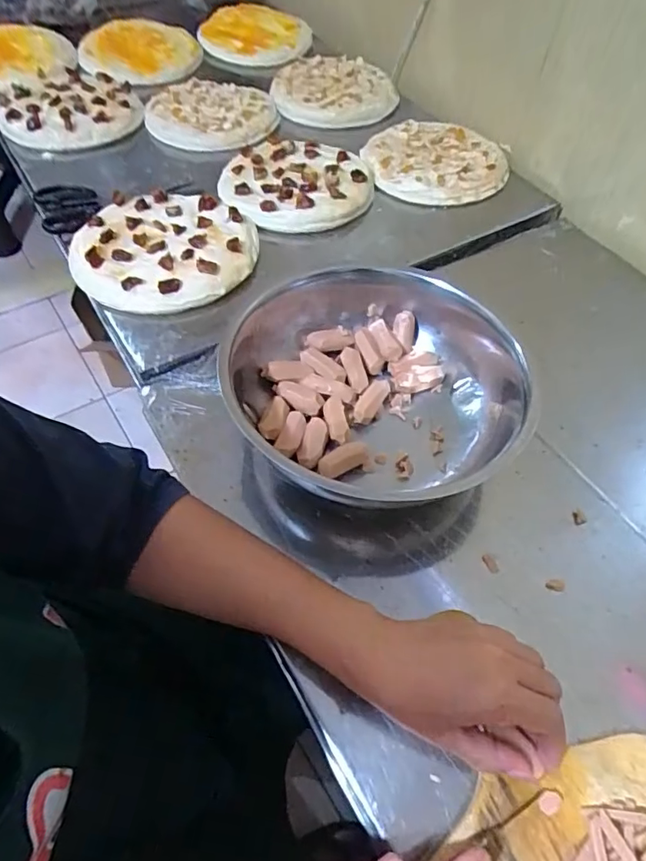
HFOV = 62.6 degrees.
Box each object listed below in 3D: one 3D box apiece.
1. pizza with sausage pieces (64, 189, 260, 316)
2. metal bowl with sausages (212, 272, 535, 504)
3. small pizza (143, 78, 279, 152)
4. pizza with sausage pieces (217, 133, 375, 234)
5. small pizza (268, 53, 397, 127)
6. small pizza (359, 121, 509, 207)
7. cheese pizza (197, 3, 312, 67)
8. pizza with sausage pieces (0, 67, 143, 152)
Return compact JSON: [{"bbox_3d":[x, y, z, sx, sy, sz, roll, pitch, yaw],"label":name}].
[{"bbox_3d":[-0.174,-0.209,0.603,0.188,0.027,0.192,1,54,-2],"label":"pizza with sausage pieces"},{"bbox_3d":[0.034,-0.054,0.484,0.245,0.082,0.254,1,54,-2],"label":"metal bowl with sausages"},{"bbox_3d":[-0.164,-0.487,0.825,0.223,0.037,0.179,32,59,18],"label":"small pizza"},{"bbox_3d":[-0.035,-0.325,0.693,0.192,0.028,0.178,1,54,-2],"label":"pizza with sausage pieces"},{"bbox_3d":[0.015,-0.566,0.875,0.193,0.033,0.208,1,54,-2],"label":"small pizza"},{"bbox_3d":[0.156,-0.375,0.739,0.184,0.030,0.175,1,54,-2],"label":"small pizza"},{"bbox_3d":[-0.119,-0.770,1.023,0.197,0.038,0.221,12,55,6],"label":"cheese pizza"},{"bbox_3d":[-0.378,-0.485,0.794,0.195,0.035,0.206,-13,56,-12],"label":"pizza with sausage pieces"}]

